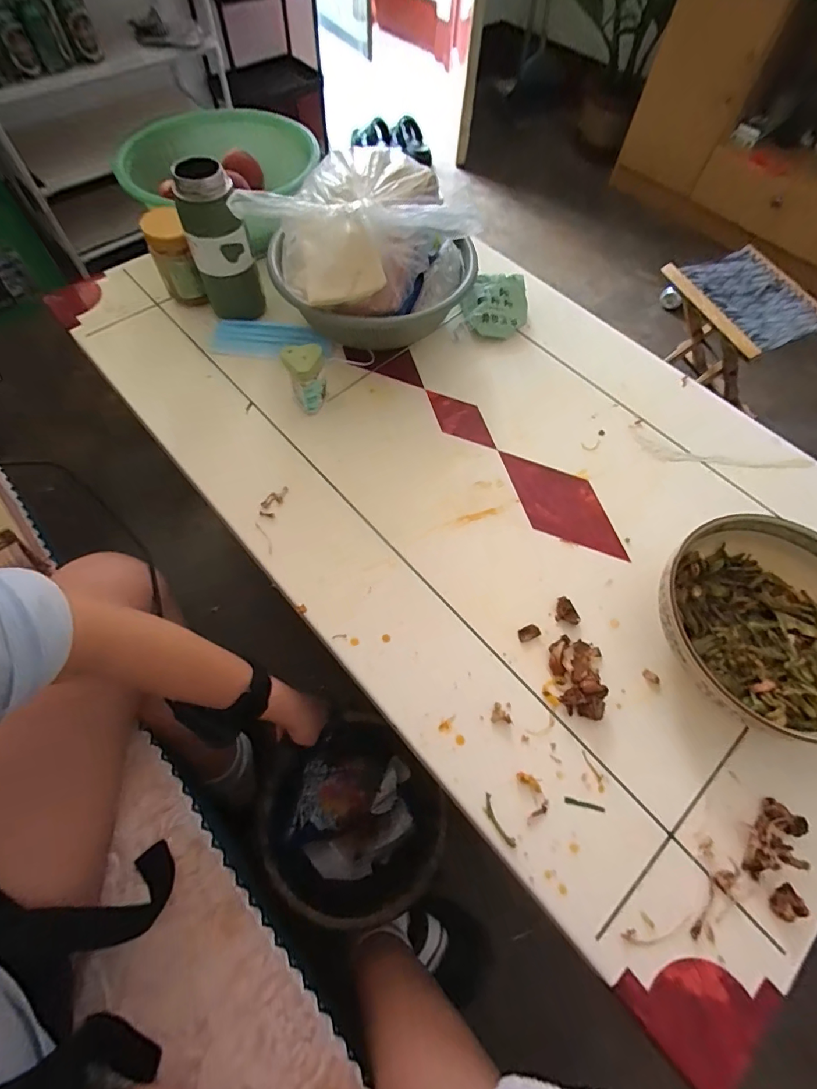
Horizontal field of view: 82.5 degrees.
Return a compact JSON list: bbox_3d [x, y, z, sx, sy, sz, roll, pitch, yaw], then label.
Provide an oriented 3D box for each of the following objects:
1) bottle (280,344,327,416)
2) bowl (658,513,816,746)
[{"bbox_3d":[-0.127,-0.207,0.593,0.046,0.077,0.043,-13,65,-8],"label":"bottle"},{"bbox_3d":[0.361,0.083,0.478,0.218,0.066,0.215,0,64,-1],"label":"bowl"}]

